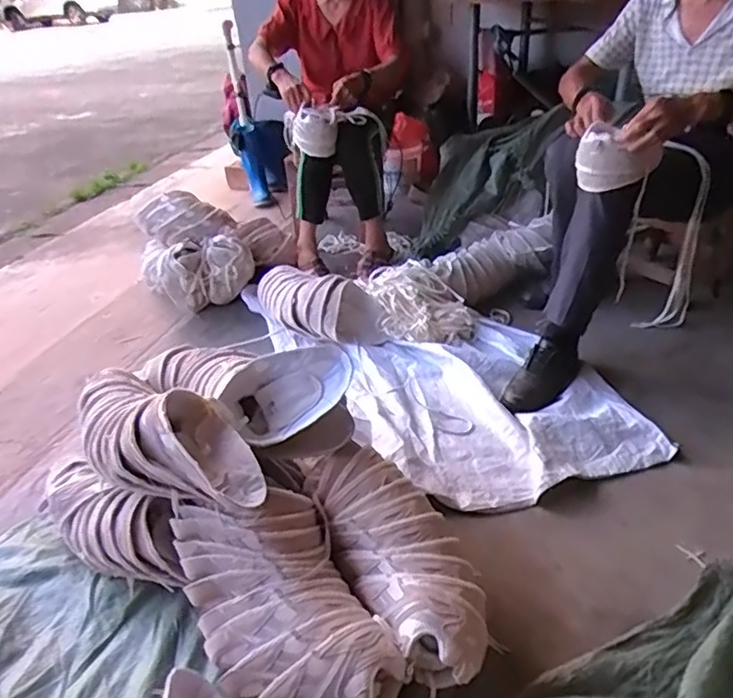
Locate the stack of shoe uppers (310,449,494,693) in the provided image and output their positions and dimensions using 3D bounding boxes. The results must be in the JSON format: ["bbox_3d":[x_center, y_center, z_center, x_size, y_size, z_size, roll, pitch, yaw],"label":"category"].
[{"bbox_3d":[0.051,0.307,0.902,0.155,0.114,0.379,-21,48,-22],"label":"stack of shoe uppers"}]

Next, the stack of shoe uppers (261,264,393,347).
[{"bbox_3d":[-0.156,-0.123,1.667,0.433,0.140,0.181,19,40,33],"label":"stack of shoe uppers"}]

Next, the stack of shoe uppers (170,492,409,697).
[{"bbox_3d":[-0.126,0.361,0.850,0.212,0.161,0.344,-20,36,-22],"label":"stack of shoe uppers"}]

